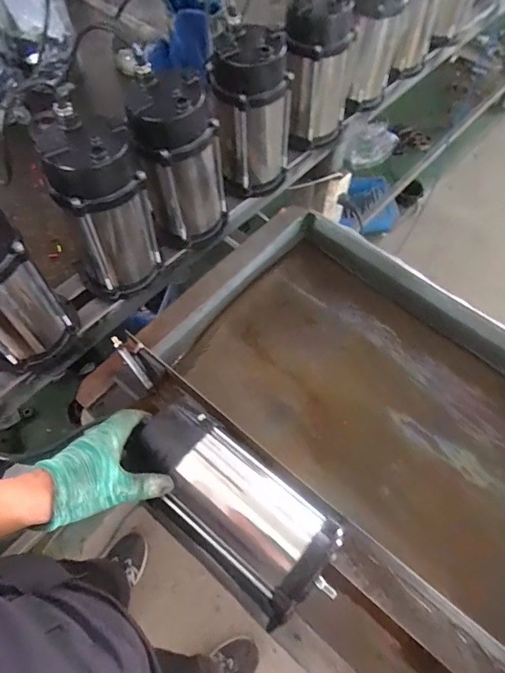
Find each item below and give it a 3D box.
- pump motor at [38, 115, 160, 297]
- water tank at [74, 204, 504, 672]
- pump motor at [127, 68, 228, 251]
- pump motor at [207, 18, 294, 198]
[{"bbox_3d":[-0.219,-0.177,0.652,0.134,0.248,0.104,-26,64,-15],"label":"pump motor"},{"bbox_3d":[0.184,0.175,0.726,0.743,0.237,0.585,36,66,17],"label":"water tank"},{"bbox_3d":[-0.110,-0.266,0.709,0.124,0.265,0.108,-7,61,-5],"label":"pump motor"},{"bbox_3d":[-0.001,-0.378,0.773,0.133,0.253,0.114,2,60,0],"label":"pump motor"}]

